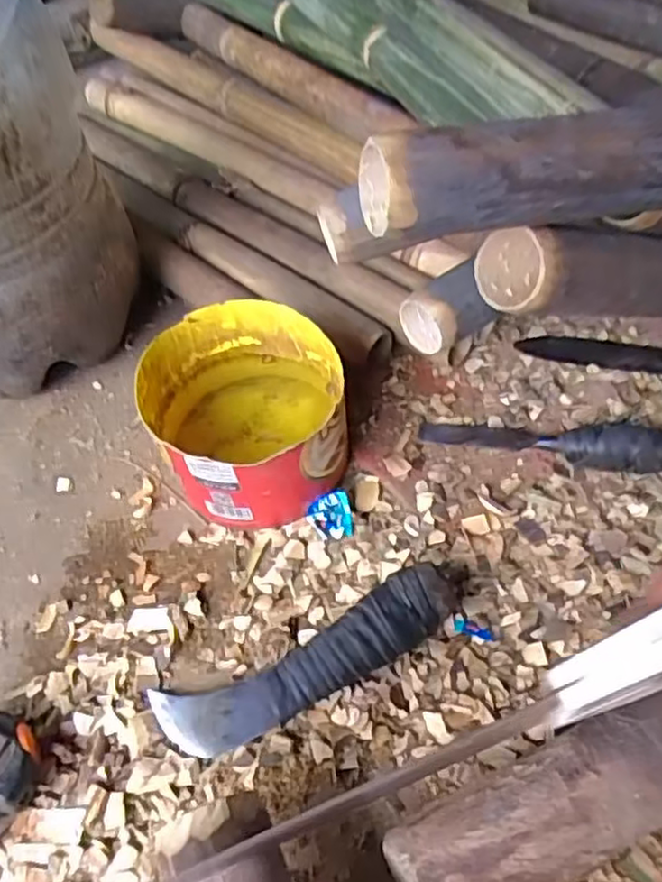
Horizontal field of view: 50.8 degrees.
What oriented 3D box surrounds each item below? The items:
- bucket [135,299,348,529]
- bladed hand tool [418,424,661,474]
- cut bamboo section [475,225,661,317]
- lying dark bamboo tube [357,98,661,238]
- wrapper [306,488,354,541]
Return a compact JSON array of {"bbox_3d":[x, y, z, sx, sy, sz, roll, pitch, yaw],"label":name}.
[{"bbox_3d":[-0.066,-0.020,0.559,0.149,0.110,0.160,-32,57,-23],"label":"bucket"},{"bbox_3d":[0.178,-0.005,0.564,0.206,0.038,0.034,10,51,10],"label":"bladed hand tool"},{"bbox_3d":[0.215,-0.108,0.460,0.257,0.054,0.054,-4,48,-25],"label":"cut bamboo section"},{"bbox_3d":[0.149,-0.158,0.380,0.262,0.052,0.048,-12,52,-6],"label":"lying dark bamboo tube"},{"bbox_3d":[-0.001,0.059,0.543,0.034,0.021,0.034,-10,51,-6],"label":"wrapper"}]

